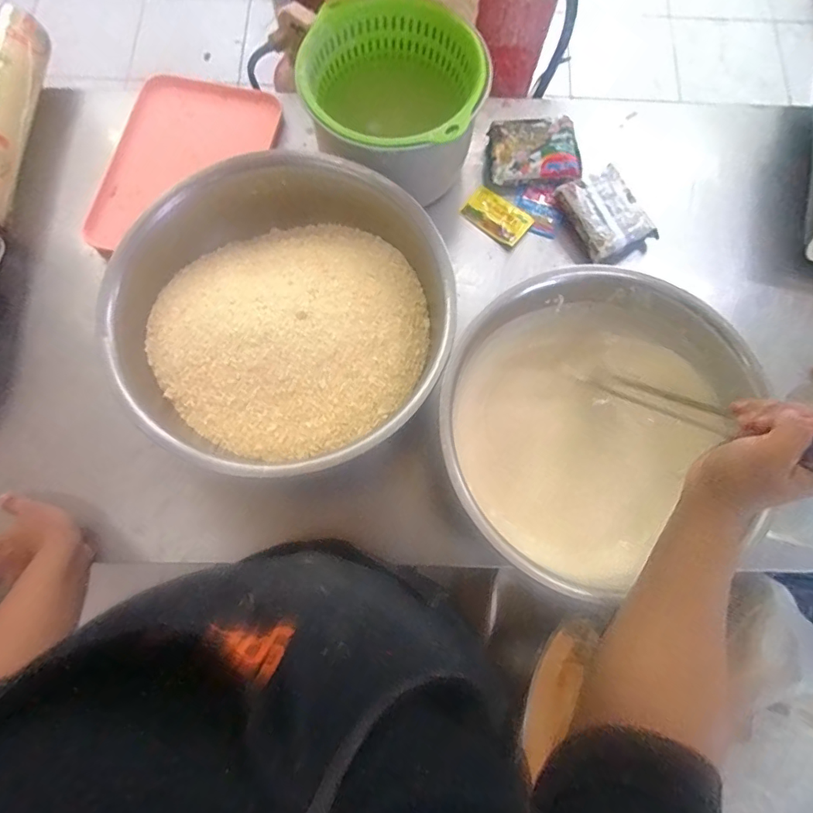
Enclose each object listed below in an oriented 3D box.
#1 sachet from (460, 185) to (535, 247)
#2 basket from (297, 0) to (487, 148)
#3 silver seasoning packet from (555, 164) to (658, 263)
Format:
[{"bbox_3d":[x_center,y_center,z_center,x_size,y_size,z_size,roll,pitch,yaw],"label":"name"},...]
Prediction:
[{"bbox_3d":[0.133,-0.279,0.714,0.096,0.015,0.062,41,78,8],"label":"sachet"},{"bbox_3d":[-0.019,-0.394,0.663,0.214,0.154,0.218,-12,77,-5],"label":"basket"},{"bbox_3d":[0.280,-0.270,0.699,0.102,0.041,0.126,-25,78,-8],"label":"silver seasoning packet"}]

